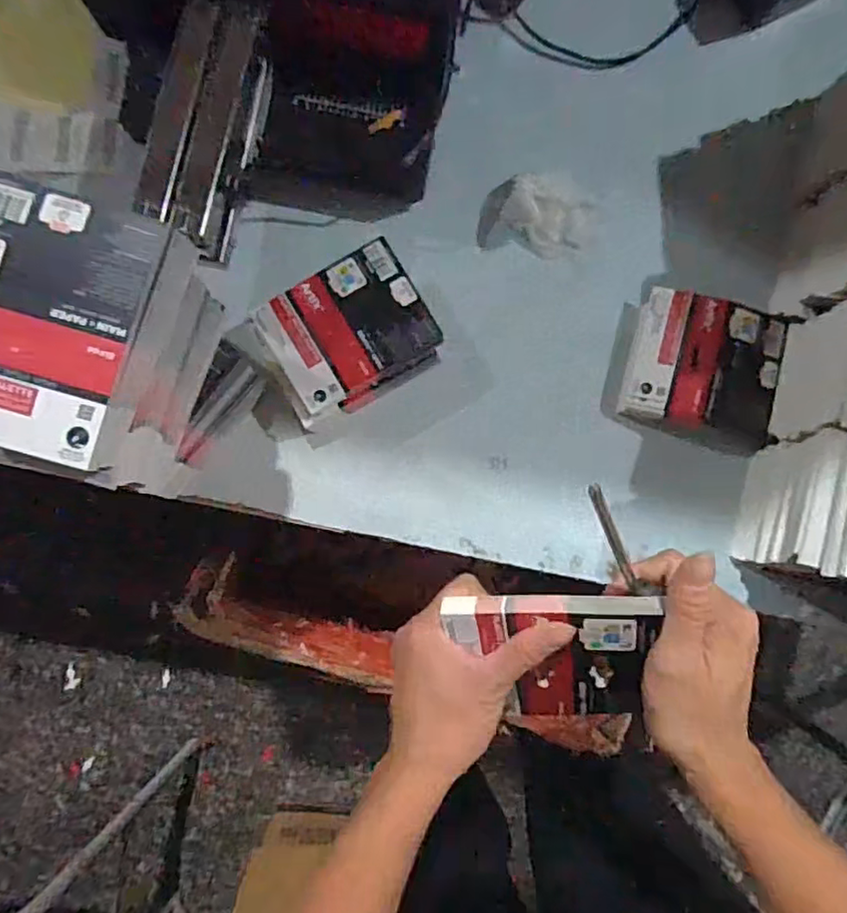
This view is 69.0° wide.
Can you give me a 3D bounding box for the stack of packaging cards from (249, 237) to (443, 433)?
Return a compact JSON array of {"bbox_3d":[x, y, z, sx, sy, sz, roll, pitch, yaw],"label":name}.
[{"bbox_3d":[-0.065,-0.101,0.534,0.137,0.059,0.112,-31,89,-4],"label":"stack of packaging cards"}]

